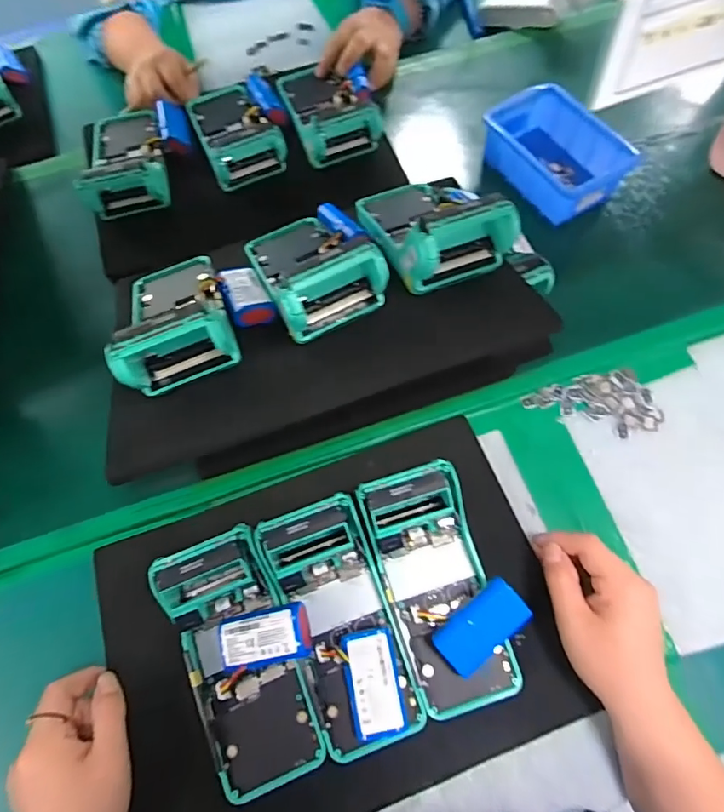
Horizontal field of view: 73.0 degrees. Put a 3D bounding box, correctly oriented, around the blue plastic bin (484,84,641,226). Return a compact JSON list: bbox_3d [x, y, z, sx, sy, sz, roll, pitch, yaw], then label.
[{"bbox_3d":[0.207,-0.274,0.530,0.096,0.050,0.140,-33,72,-11],"label":"blue plastic bin"}]

